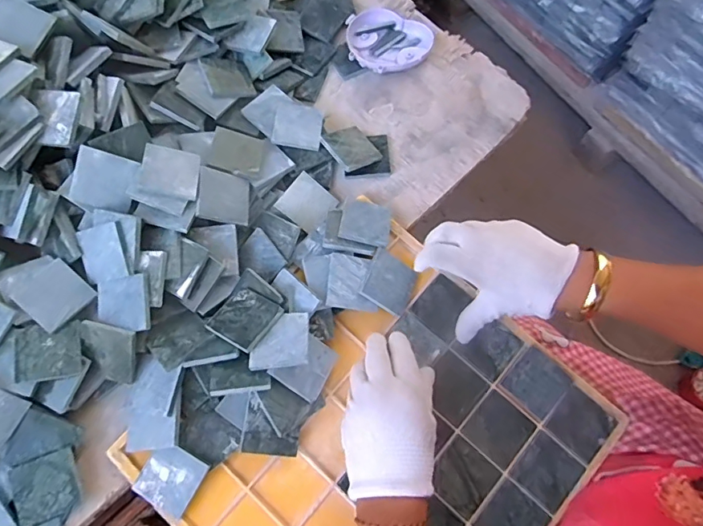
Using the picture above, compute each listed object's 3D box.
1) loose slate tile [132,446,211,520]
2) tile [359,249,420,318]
[{"bbox_3d":[-0.153,0.181,0.404,0.049,0.008,0.048,29,80,7],"label":"loose slate tile"},{"bbox_3d":[0.036,0.019,0.449,0.050,0.004,0.047,33,78,-9],"label":"tile"}]

